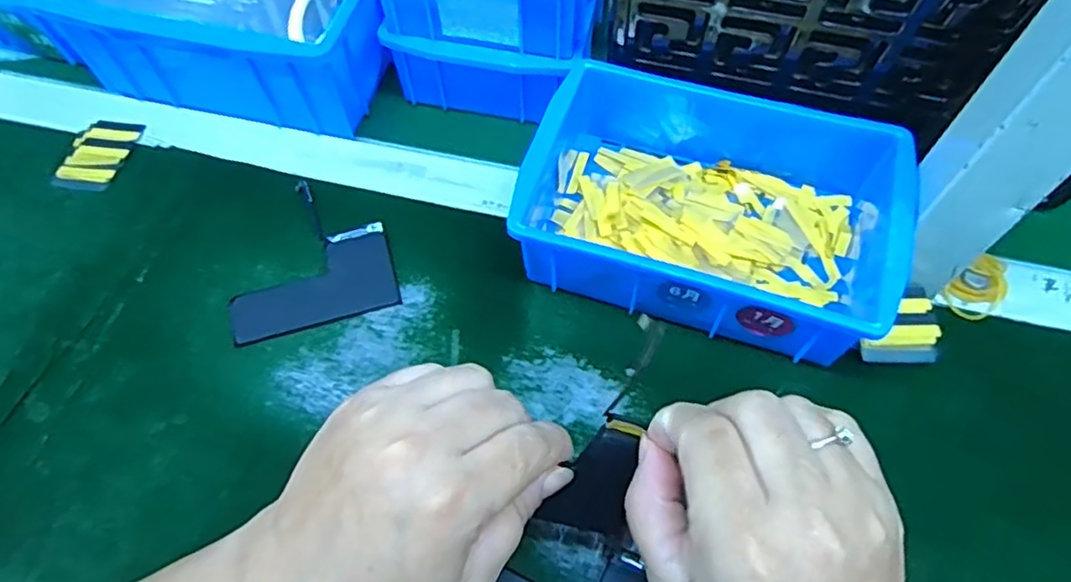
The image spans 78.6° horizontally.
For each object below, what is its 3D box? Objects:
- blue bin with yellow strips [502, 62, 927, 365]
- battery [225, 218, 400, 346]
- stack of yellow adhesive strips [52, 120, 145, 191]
[{"bbox_3d":[0.100,-0.050,0.384,0.197,0.072,0.139,16,62,9],"label":"blue bin with yellow strips"},{"bbox_3d":[-0.134,-0.005,0.393,0.096,0.004,0.058,-17,62,-9],"label":"battery"},{"bbox_3d":[-0.296,-0.093,0.442,0.039,0.004,0.061,10,61,6],"label":"stack of yellow adhesive strips"}]

